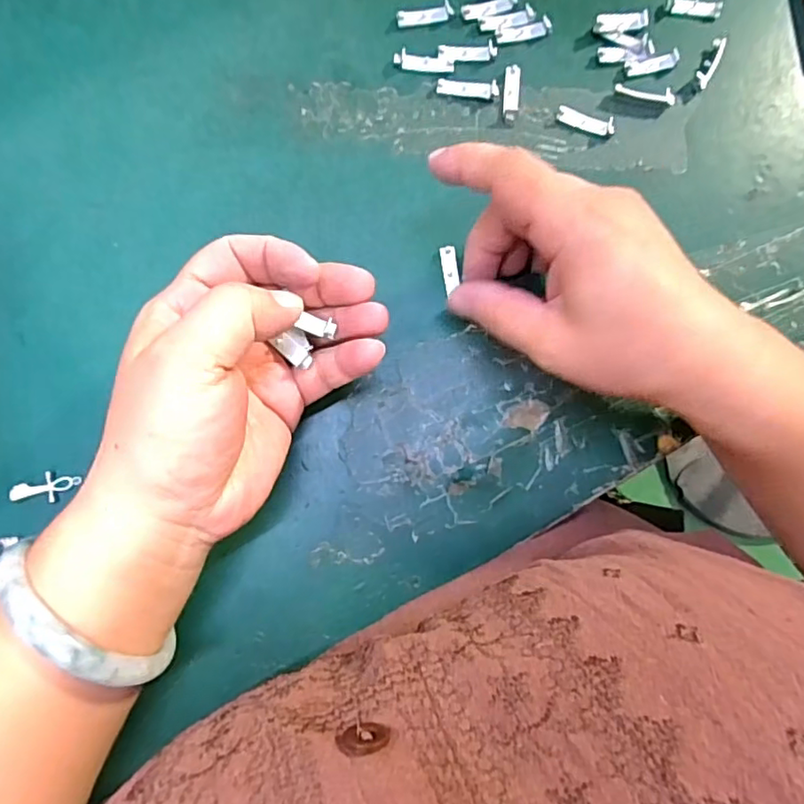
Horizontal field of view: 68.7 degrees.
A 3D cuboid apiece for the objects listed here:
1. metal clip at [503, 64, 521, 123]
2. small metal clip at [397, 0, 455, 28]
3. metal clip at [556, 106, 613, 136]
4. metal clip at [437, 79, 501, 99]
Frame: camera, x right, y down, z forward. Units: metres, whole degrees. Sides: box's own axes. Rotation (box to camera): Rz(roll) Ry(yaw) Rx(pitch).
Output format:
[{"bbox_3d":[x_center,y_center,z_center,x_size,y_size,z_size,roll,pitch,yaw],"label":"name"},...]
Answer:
[{"bbox_3d":[0.055,-0.155,0.295,0.008,0.004,0.031,5,82,-3],"label":"metal clip"},{"bbox_3d":[0.012,-0.196,0.297,0.028,0.004,0.008,-13,83,-5],"label":"small metal clip"},{"bbox_3d":[0.092,-0.141,0.294,0.029,0.004,0.008,20,96,3],"label":"metal clip"},{"bbox_3d":[0.033,-0.156,0.293,0.030,0.004,0.008,2,82,-3],"label":"metal clip"}]

